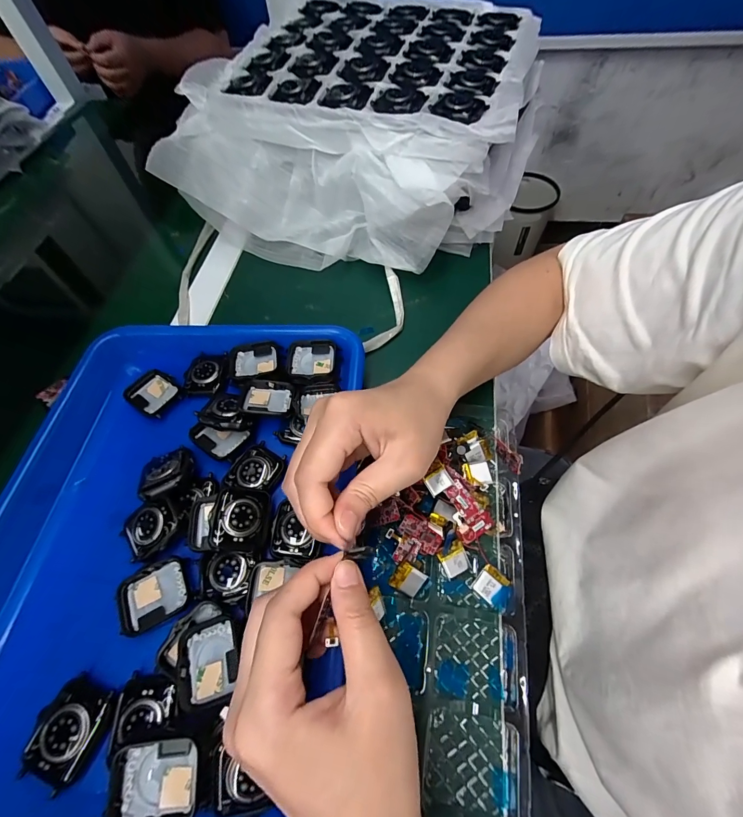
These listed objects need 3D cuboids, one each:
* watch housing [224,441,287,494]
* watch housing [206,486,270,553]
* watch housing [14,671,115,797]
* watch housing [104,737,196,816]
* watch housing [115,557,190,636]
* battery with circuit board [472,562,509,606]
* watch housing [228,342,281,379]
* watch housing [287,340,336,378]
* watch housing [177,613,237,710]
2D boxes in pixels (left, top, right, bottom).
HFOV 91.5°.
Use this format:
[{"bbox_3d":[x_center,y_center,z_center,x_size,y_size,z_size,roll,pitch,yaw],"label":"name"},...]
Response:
[{"bbox_3d":[-0.086,0.045,0.269,0.036,0.006,0.039,26,66,16],"label":"watch housing"},{"bbox_3d":[-0.088,0.074,0.243,0.037,0.011,0.042,10,59,-17],"label":"watch housing"},{"bbox_3d":[-0.168,0.178,0.201,0.035,0.014,0.042,20,65,14],"label":"watch housing"},{"bbox_3d":[-0.108,0.183,0.176,0.040,0.015,0.035,-10,61,-2],"label":"watch housing"},{"bbox_3d":[-0.140,0.120,0.233,0.042,0.009,0.036,-26,63,-10],"label":"watch housing"},{"bbox_3d":[0.080,0.118,0.244,0.018,0.004,0.020,39,70,21],"label":"battery with circuit board"},{"bbox_3d":[-0.101,-0.041,0.313,0.040,0.007,0.038,-8,61,-1],"label":"watch housing"},{"bbox_3d":[-0.052,-0.041,0.312,0.040,0.008,0.036,-1,61,3],"label":"watch housing"},{"bbox_3d":[-0.094,0.146,0.209,0.032,0.007,0.041,-11,61,-2],"label":"watch housing"}]

